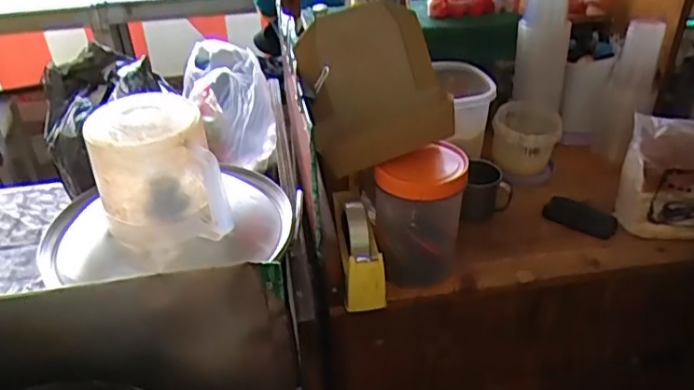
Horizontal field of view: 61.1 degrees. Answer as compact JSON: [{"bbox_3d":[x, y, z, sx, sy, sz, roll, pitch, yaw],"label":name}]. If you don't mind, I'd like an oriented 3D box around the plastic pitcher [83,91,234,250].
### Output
[{"bbox_3d":[-0.230,-0.026,0.706,0.129,0.144,0.139,-16,37,-20],"label":"plastic pitcher"}]

